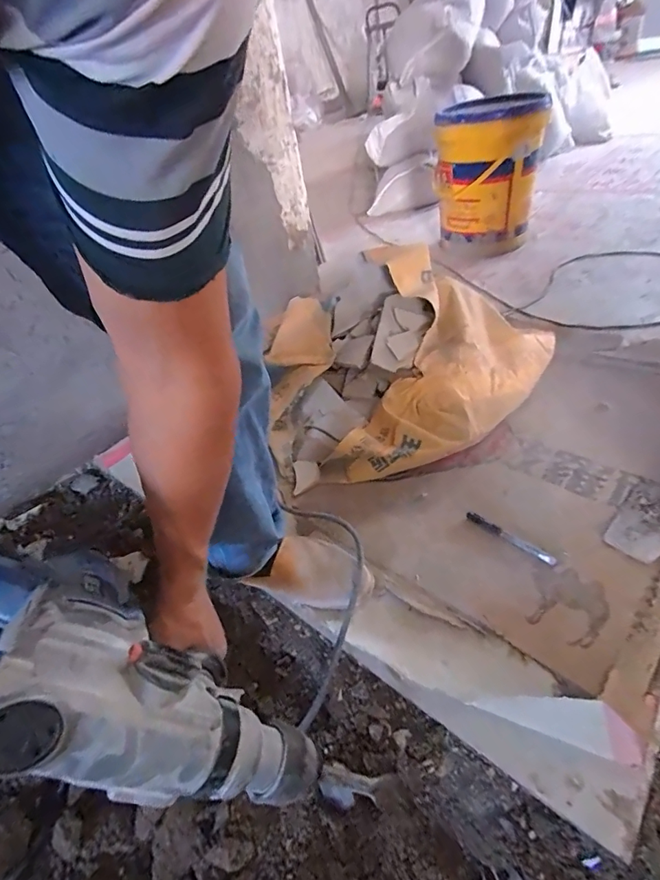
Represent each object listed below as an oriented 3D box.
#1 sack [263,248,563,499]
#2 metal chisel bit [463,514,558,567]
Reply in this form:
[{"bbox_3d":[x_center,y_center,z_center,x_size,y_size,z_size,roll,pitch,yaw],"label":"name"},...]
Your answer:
[{"bbox_3d":[0.138,-0.128,0.791,0.374,0.185,0.493,23,53,31],"label":"sack"},{"bbox_3d":[0.246,0.133,0.606,0.014,0.016,0.129,-36,46,-24],"label":"metal chisel bit"}]

